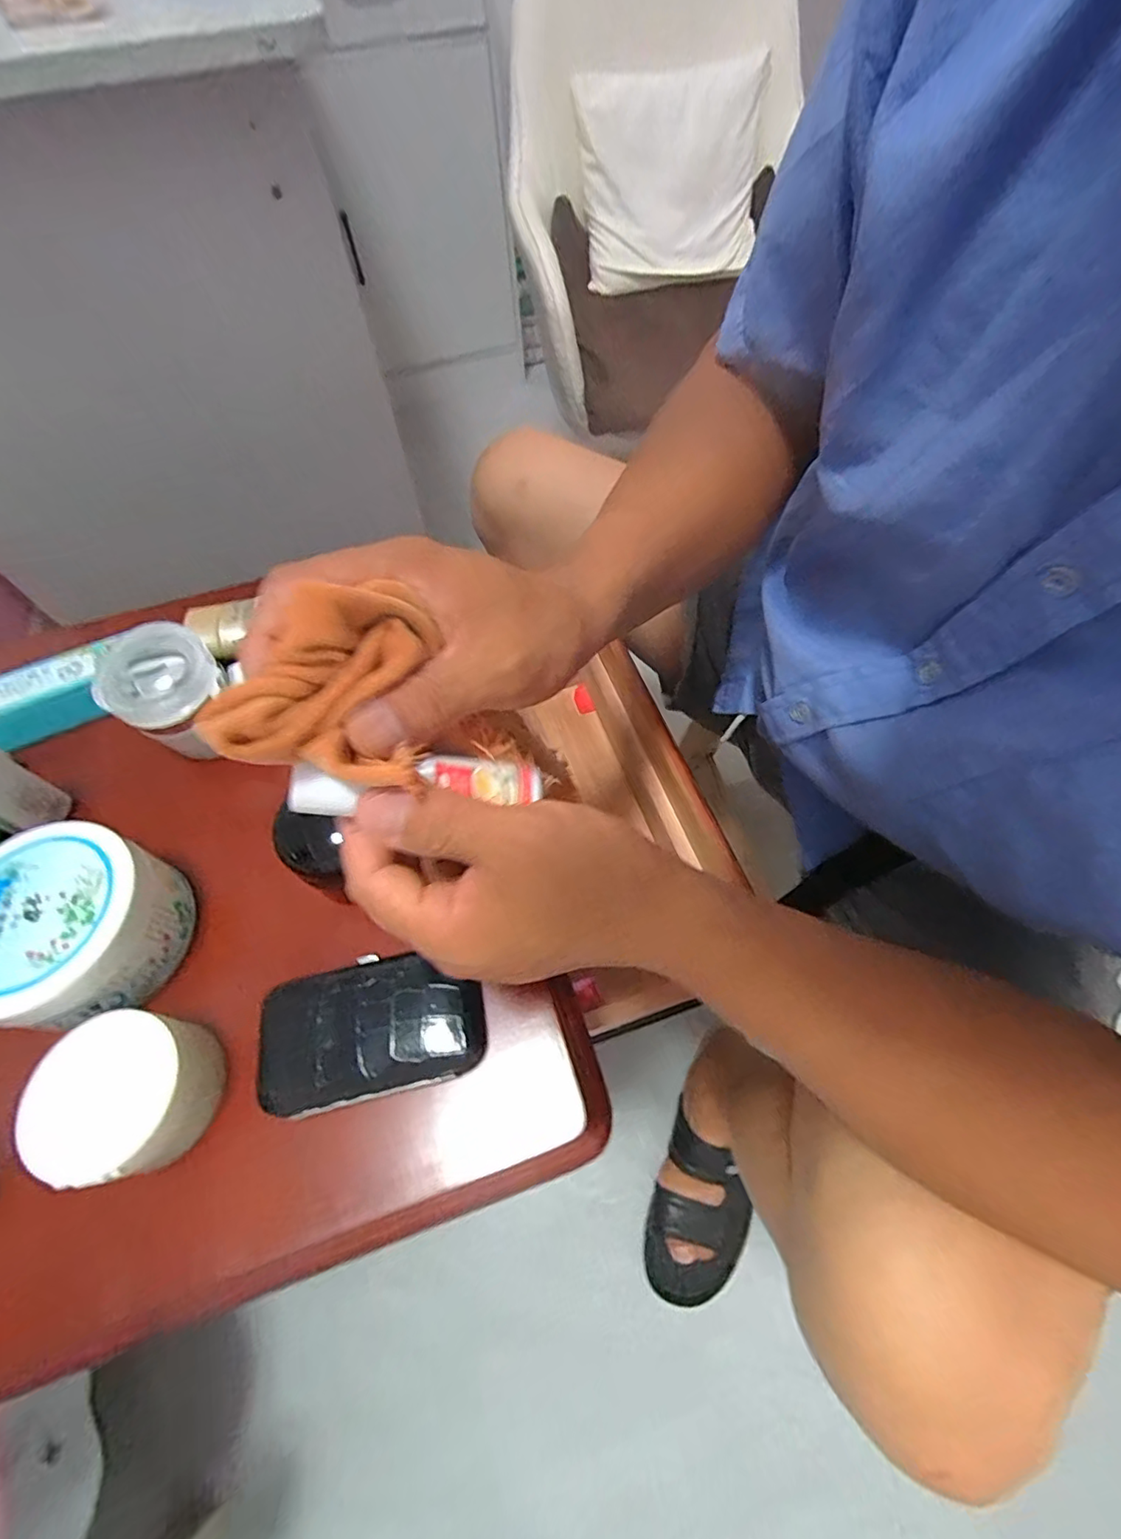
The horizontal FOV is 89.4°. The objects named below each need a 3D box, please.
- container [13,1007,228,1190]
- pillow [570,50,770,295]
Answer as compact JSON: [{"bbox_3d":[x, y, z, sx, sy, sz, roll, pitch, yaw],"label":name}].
[{"bbox_3d":[-0.198,0.149,0.262,0.066,0.042,0.067,-8,60,-1],"label":"container"},{"bbox_3d":[0.174,-0.892,0.860,0.274,0.243,0.063,-16,32,-5],"label":"pillow"}]

